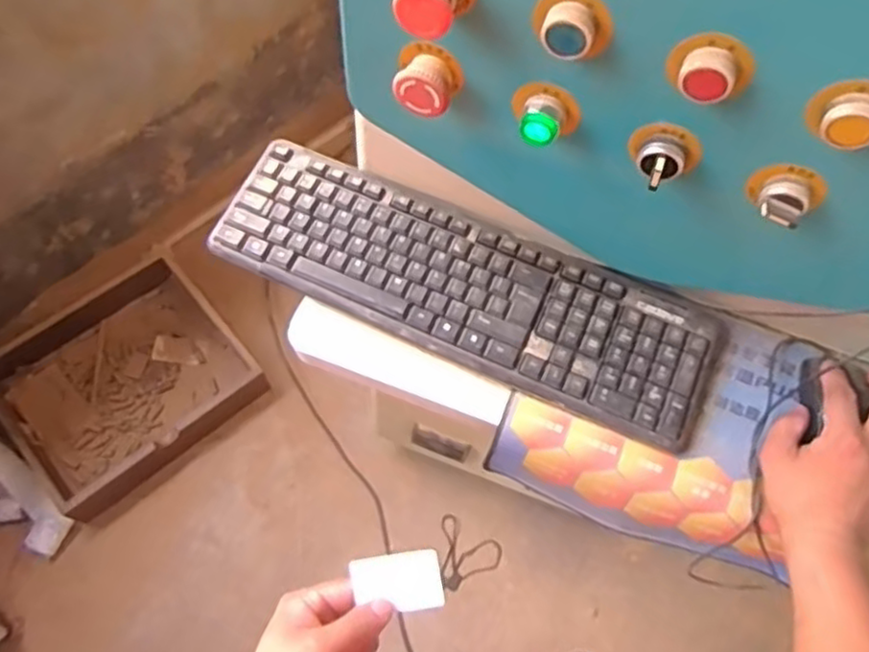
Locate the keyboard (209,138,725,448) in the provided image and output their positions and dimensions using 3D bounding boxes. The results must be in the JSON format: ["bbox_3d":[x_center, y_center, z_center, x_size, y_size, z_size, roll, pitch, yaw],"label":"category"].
[{"bbox_3d":[0.026,-0.036,0.610,0.435,0.018,0.138,23,67,7],"label":"keyboard"}]

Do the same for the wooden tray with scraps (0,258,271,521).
[{"bbox_3d":[-0.731,0.125,1.645,0.501,0.123,0.471,-37,73,-18],"label":"wooden tray with scraps"}]

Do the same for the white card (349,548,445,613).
[{"bbox_3d":[-0.026,0.180,0.488,0.062,0.006,0.039,-9,79,4],"label":"white card"}]

